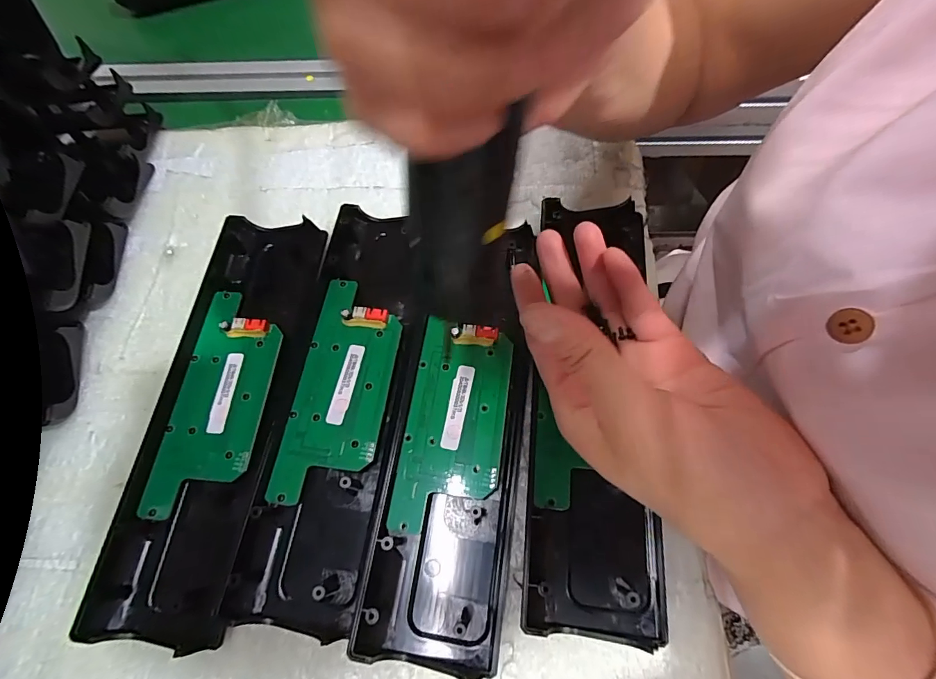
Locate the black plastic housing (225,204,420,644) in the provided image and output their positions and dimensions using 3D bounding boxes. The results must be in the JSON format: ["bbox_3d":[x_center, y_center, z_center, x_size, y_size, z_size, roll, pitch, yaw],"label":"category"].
[{"bbox_3d":[-0.075,0.027,0.256,0.071,0.014,0.245,6,68,6],"label":"black plastic housing"}]

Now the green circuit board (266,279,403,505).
[{"bbox_3d":[-0.074,0.026,0.254,0.054,0.008,0.133,6,68,6],"label":"green circuit board"}]

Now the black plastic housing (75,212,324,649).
[{"bbox_3d":[-0.147,0.034,0.257,0.071,0.016,0.246,3,68,5],"label":"black plastic housing"}]

